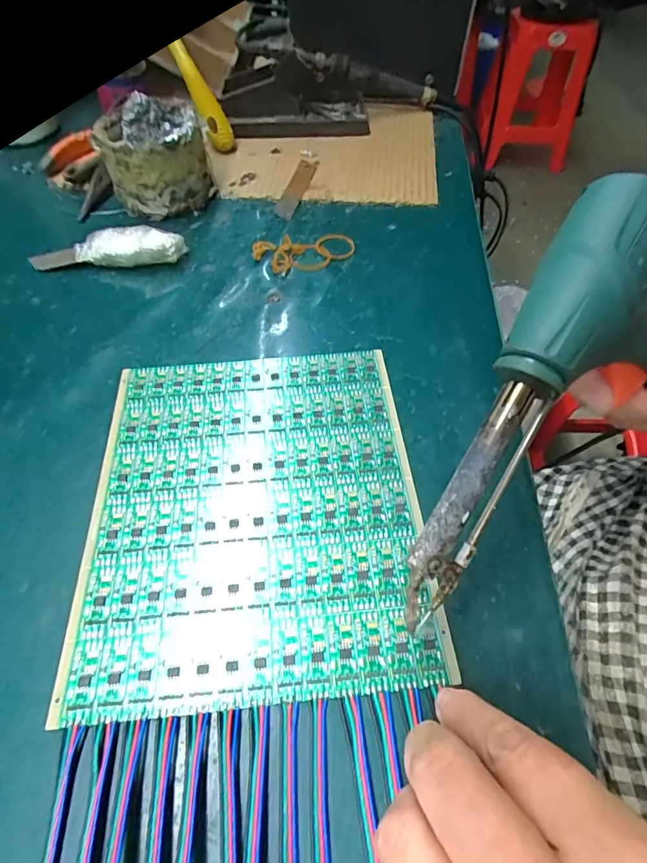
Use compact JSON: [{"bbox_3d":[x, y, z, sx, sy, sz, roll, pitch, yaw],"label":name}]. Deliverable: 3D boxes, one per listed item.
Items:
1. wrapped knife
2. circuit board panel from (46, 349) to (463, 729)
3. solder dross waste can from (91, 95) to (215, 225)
[{"bbox_3d":[-0.166,-0.139,0.354,0.117,0.027,0.022,1,54,2],"label":"wrapped knife"},{"bbox_3d":[-0.035,0.033,0.243,0.163,0.004,0.190,-5,54,-2],"label":"circuit board panel"},{"bbox_3d":[-0.142,-0.234,0.390,0.084,0.075,0.079,-16,55,-9],"label":"solder dross waste can"}]

